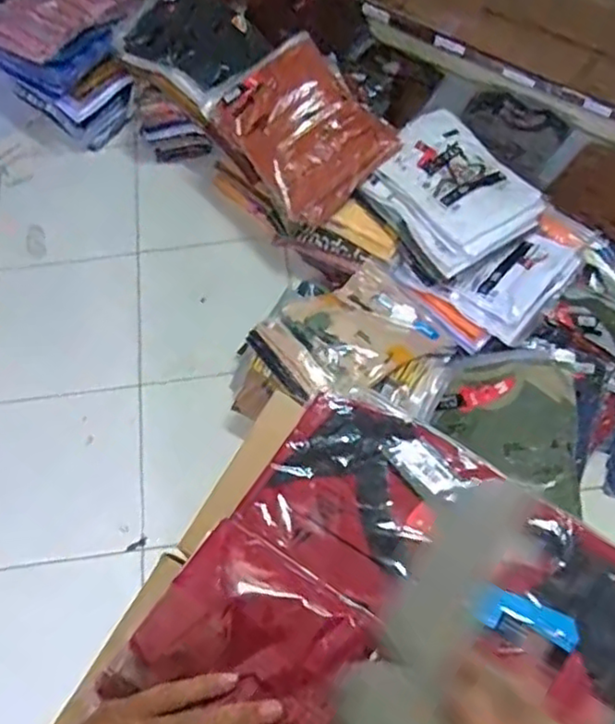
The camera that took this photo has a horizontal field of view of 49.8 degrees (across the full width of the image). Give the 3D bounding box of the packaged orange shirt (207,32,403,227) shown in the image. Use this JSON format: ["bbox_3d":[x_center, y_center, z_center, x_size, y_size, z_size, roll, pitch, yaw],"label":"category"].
[{"bbox_3d":[-0.016,-0.555,1.600,0.322,0.095,0.400,-42,83,8],"label":"packaged orange shirt"}]

